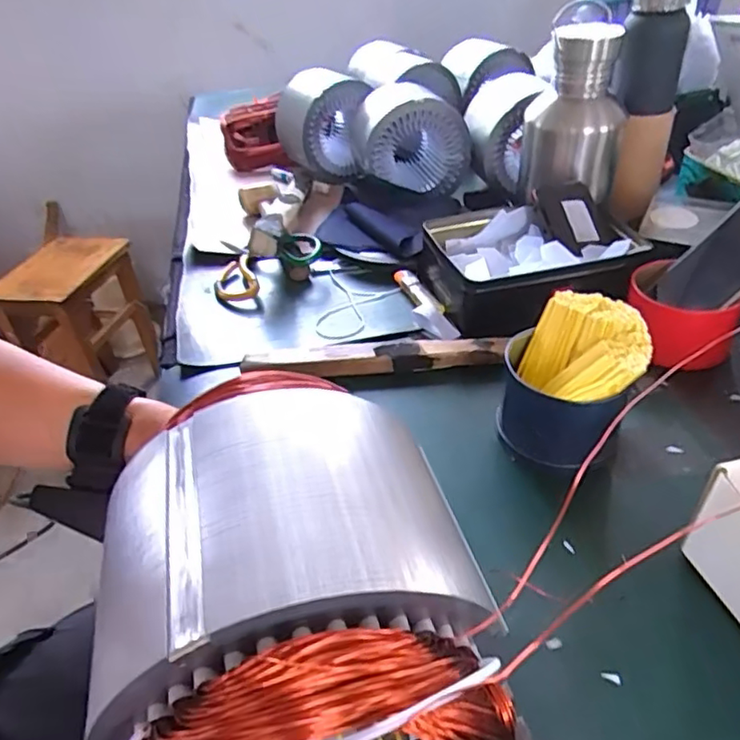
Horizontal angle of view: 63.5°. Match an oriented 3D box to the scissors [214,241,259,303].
[{"bbox_3d":[-0.172,-0.123,0.748,0.049,0.025,0.144,-15,39,-11],"label":"scissors"}]

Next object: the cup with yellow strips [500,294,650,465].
[{"bbox_3d":[0.159,0.012,0.481,0.101,0.101,0.109,-3,38,3],"label":"cup with yellow strips"}]

